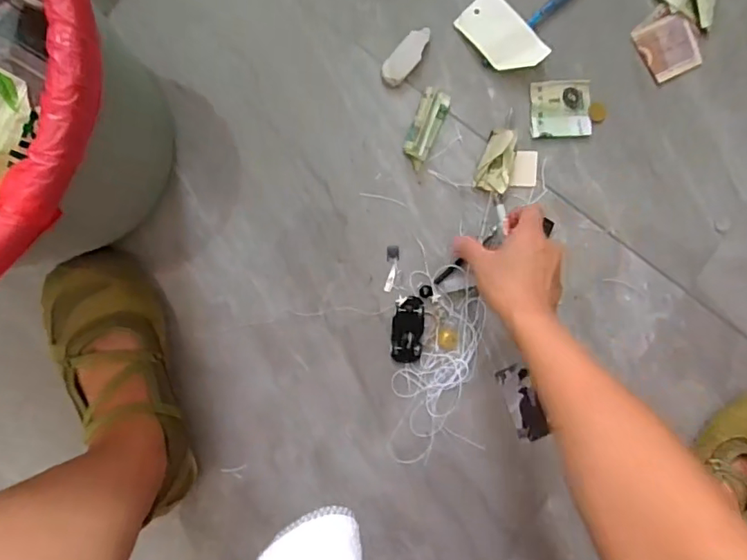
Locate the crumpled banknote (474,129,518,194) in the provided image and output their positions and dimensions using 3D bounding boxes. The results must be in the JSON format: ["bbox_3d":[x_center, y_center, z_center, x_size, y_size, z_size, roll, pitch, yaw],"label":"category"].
[{"bbox_3d":[0.124,-0.117,0.518,0.031,0.027,0.059,15,93,-8],"label":"crumpled banknote"}]

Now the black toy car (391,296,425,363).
[{"bbox_3d":[0.035,0.051,0.528,0.031,0.013,0.066,3,95,-7],"label":"black toy car"}]

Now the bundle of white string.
[{"bbox_3d":[0.068,0.088,0.537,0.087,0.011,0.198,2,95,-7],"label":"bundle of white string"}]

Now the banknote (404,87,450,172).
[{"bbox_3d":[0.052,-0.148,0.510,0.030,0.021,0.076,21,92,-8],"label":"banknote"}]

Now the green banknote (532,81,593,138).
[{"bbox_3d":[0.190,-0.173,0.533,0.064,0.007,0.055,-5,95,-7],"label":"green banknote"}]

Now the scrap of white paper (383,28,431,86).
[{"bbox_3d":[0.032,-0.214,0.505,0.023,0.017,0.058,39,89,-9],"label":"scrap of white paper"}]

